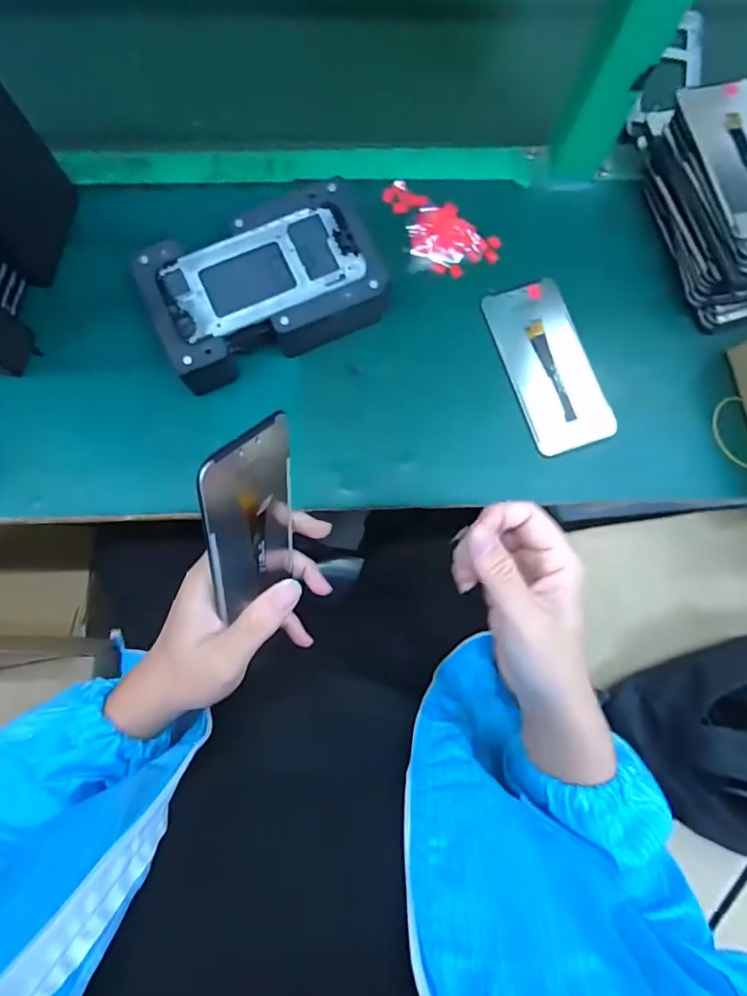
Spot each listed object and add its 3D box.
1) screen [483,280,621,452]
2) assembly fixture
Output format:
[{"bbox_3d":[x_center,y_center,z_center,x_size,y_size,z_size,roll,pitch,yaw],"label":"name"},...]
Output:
[{"bbox_3d":[0.154,-0.118,0.456,0.072,0.007,0.154,-17,82,-5],"label":"screen"},{"bbox_3d":[-0.090,-0.179,0.438,0.191,0.046,0.116,-27,83,-6],"label":"assembly fixture"}]

